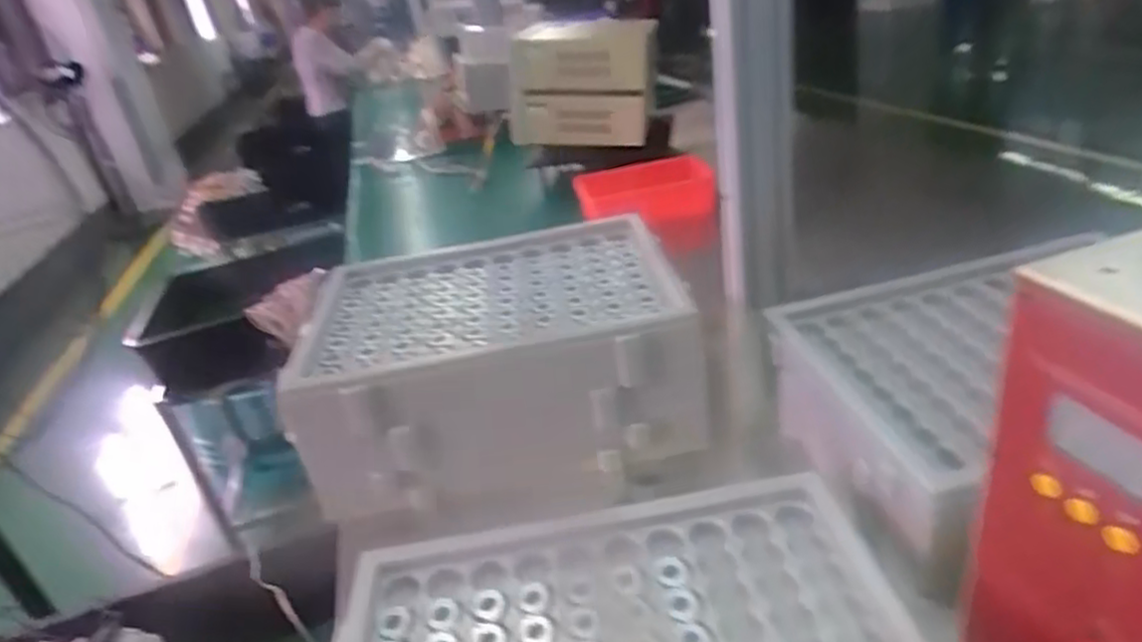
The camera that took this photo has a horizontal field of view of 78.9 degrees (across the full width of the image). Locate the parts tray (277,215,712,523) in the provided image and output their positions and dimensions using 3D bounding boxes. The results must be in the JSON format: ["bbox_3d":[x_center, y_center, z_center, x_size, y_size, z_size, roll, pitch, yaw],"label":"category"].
[{"bbox_3d":[-0.077,0.031,0.790,0.388,0.150,0.312,-12,28,-1],"label":"parts tray"}]

